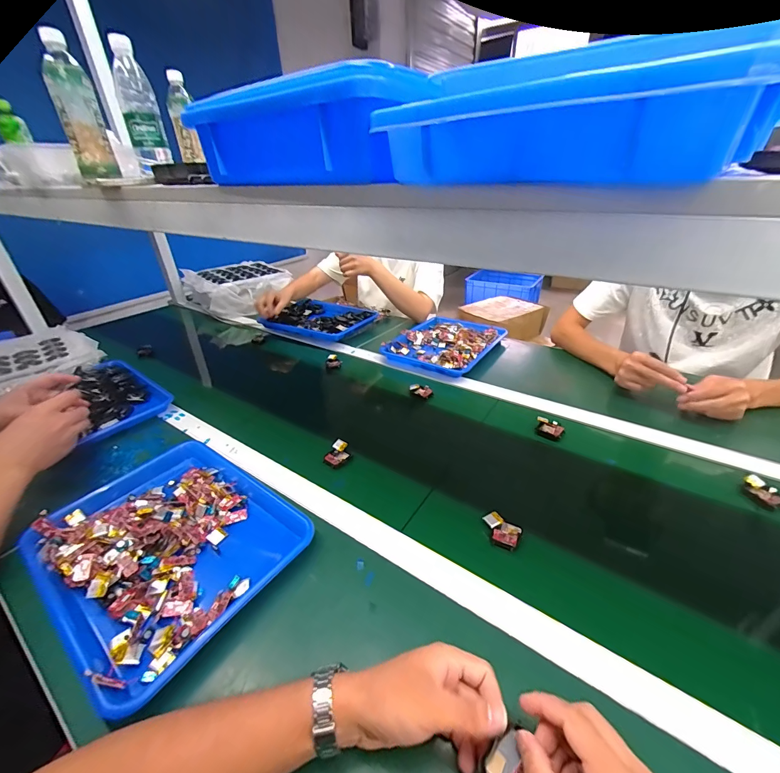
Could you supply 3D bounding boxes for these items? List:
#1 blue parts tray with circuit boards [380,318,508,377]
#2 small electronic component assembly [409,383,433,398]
[{"bbox_3d":[0.161,-0.127,1.009,0.250,0.033,0.316,18,37,30],"label":"blue parts tray with circuit boards"},{"bbox_3d":[0.071,0.008,0.806,0.053,0.012,0.035,22,39,34],"label":"small electronic component assembly"}]

